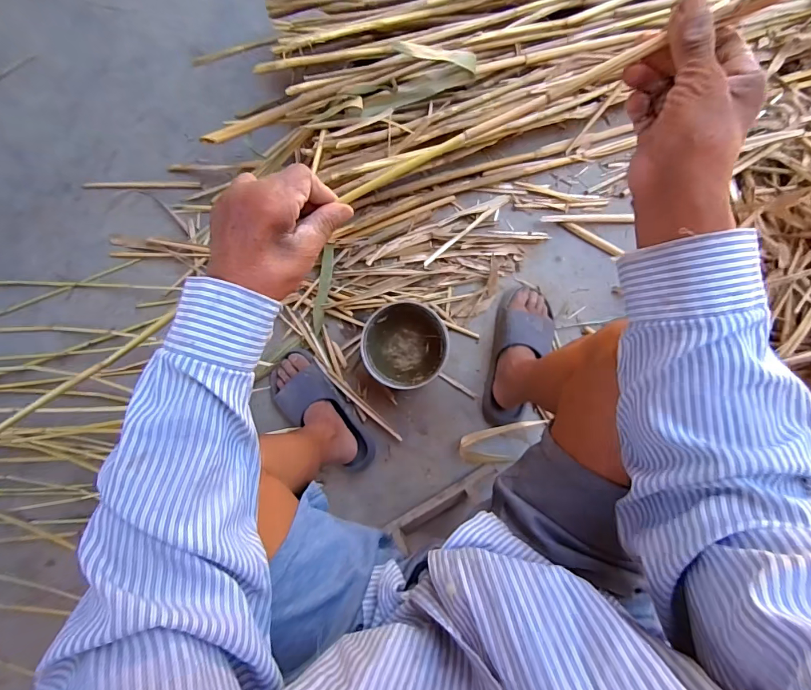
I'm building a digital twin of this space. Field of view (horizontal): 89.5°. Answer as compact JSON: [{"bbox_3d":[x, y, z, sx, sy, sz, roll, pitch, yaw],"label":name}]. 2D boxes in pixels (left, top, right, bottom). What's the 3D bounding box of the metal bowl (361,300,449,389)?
[{"bbox_3d":[-0.003,0.000,0.784,0.154,0.074,0.162,0,90,1],"label":"metal bowl"}]

